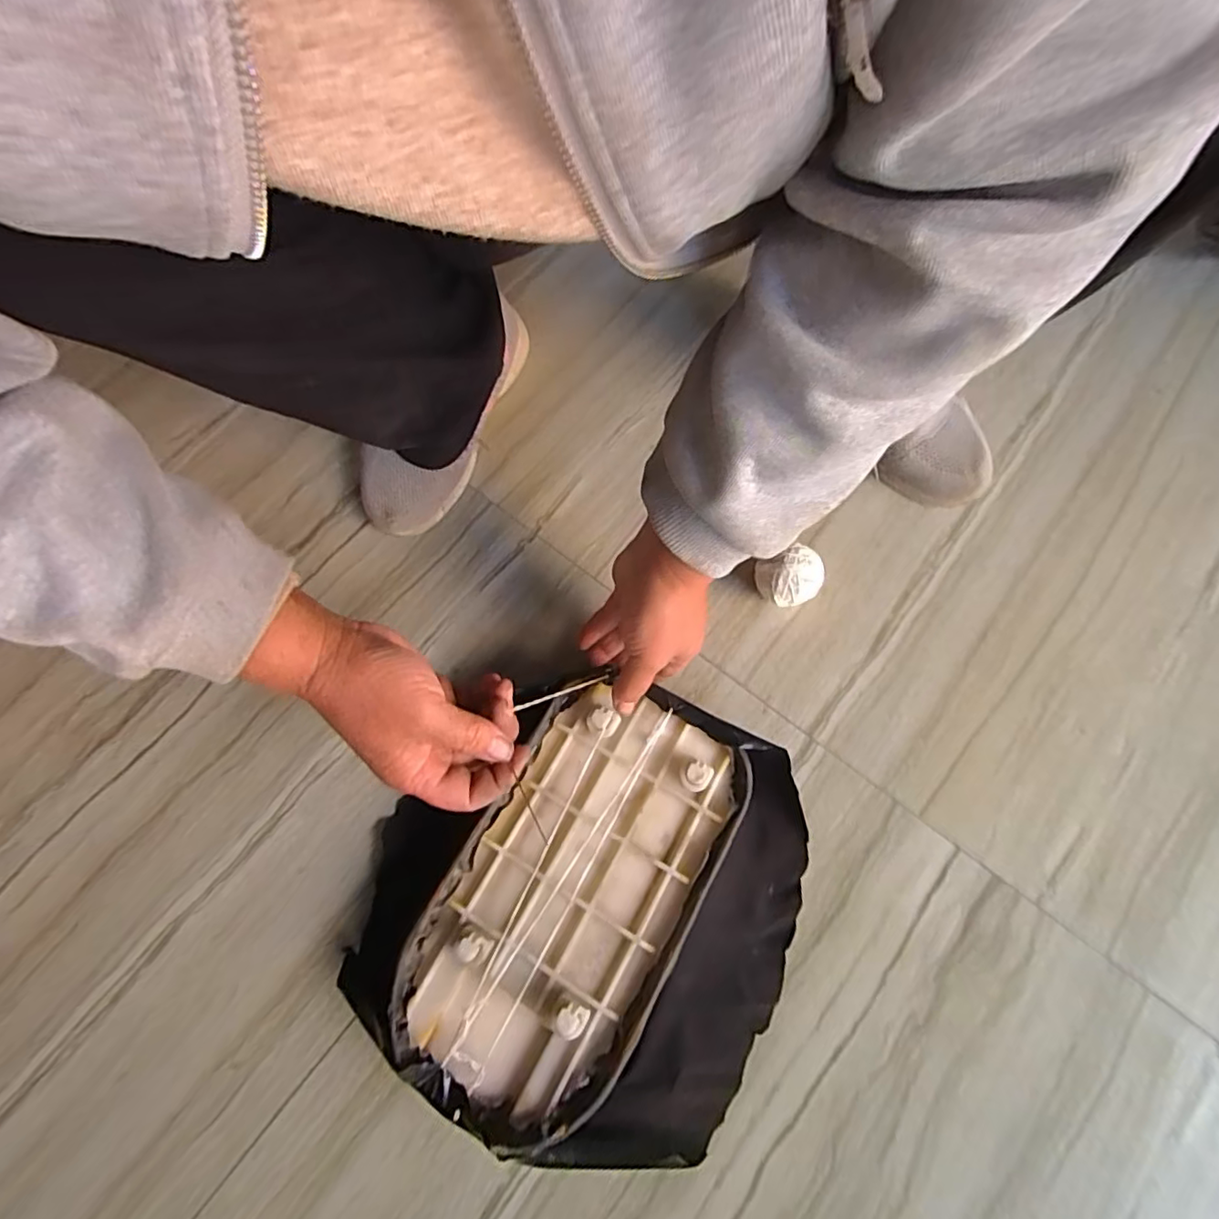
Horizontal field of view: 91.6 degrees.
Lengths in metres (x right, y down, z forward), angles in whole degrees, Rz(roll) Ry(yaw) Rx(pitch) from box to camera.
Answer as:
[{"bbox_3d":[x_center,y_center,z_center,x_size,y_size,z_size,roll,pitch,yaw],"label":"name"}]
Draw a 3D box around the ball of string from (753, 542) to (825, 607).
[{"bbox_3d":[0.142,-0.022,0.472,0.047,0.051,0.040,-16,73,-3],"label":"ball of string"}]

